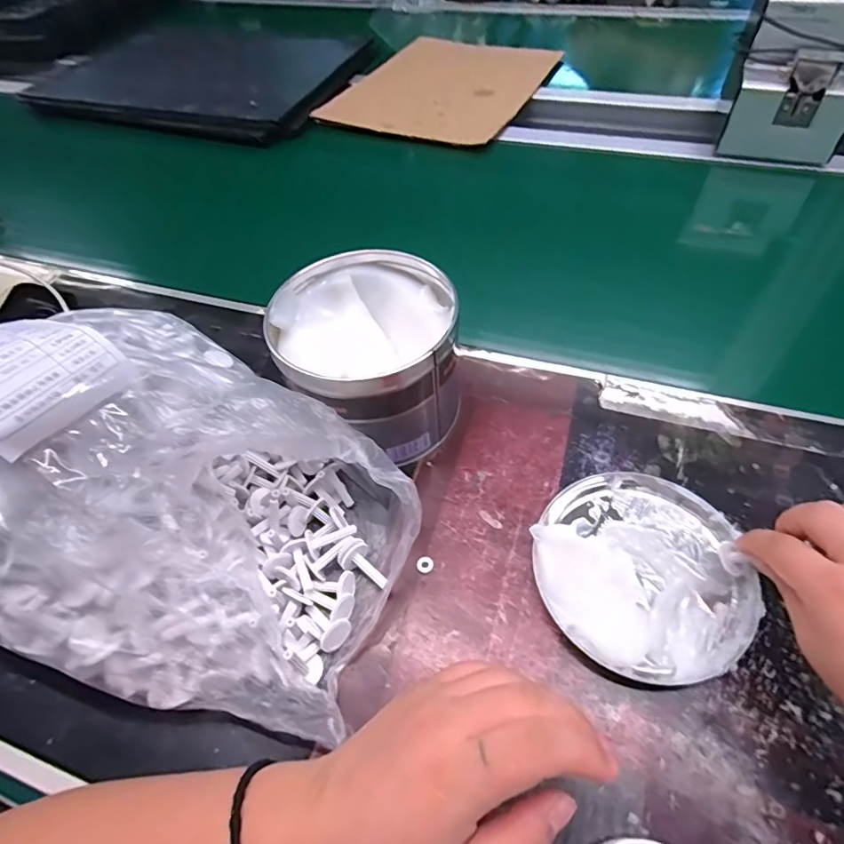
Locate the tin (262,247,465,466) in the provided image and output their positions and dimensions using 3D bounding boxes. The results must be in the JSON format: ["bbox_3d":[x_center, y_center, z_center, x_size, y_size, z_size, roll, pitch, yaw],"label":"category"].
[{"bbox_3d":[-0.032,-0.046,0.373,0.118,0.102,0.124,-2,53,3],"label":"tin"}]

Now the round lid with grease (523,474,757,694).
[{"bbox_3d":[0.135,0.086,0.308,0.123,0.027,0.128,-2,53,3],"label":"round lid with grease"}]

